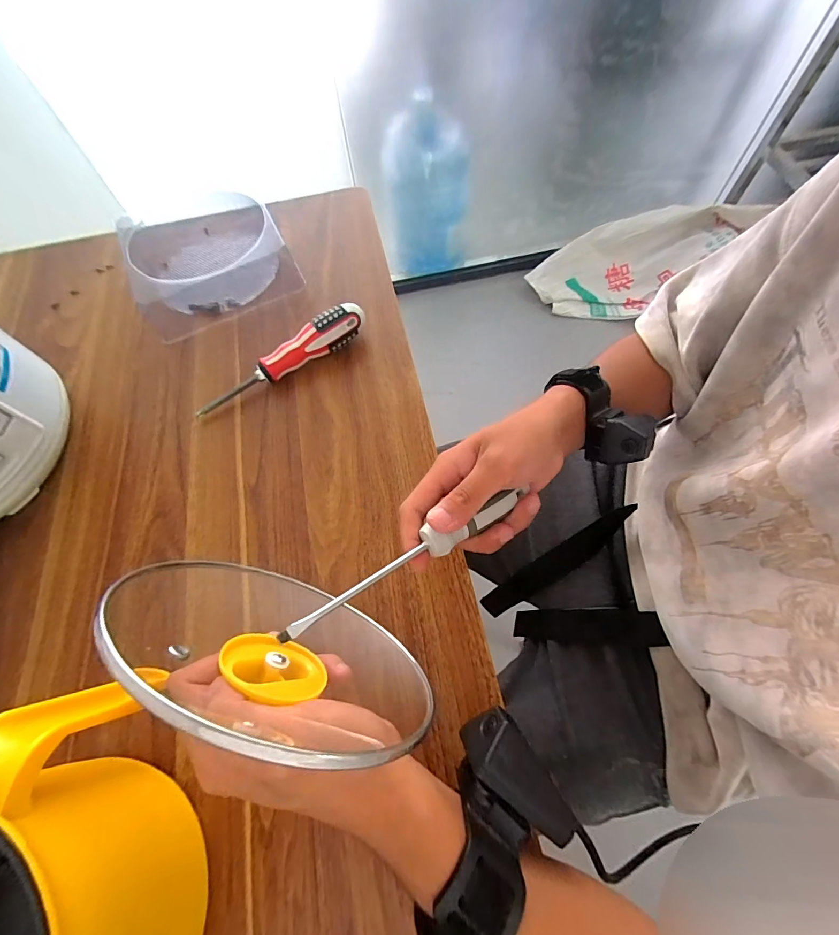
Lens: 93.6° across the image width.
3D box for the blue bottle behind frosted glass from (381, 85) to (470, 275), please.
[{"bbox_3d":[0.025,-0.886,1.234,0.234,0.437,0.264,-1,66,3],"label":"blue bottle behind frosted glass"}]

